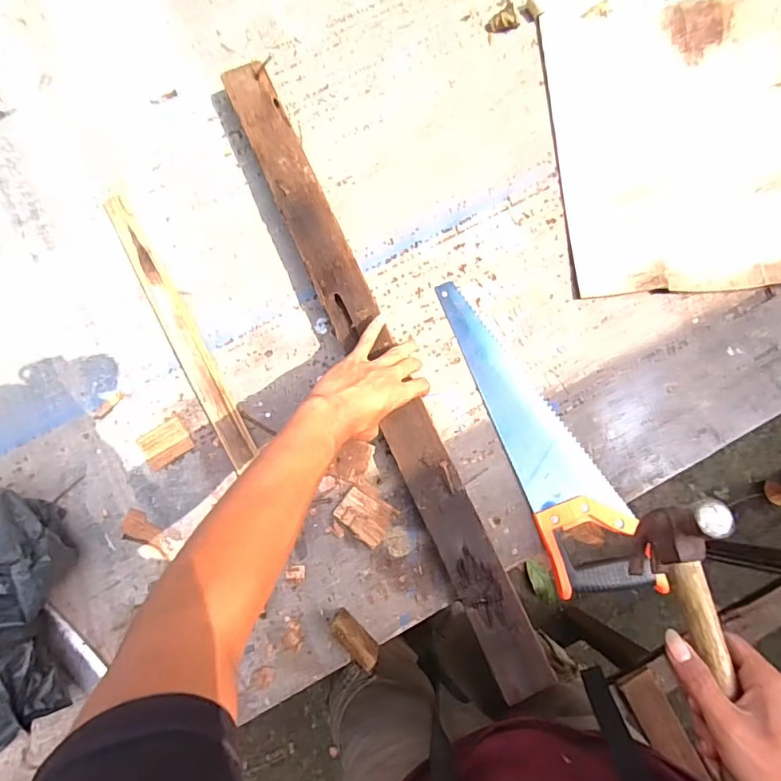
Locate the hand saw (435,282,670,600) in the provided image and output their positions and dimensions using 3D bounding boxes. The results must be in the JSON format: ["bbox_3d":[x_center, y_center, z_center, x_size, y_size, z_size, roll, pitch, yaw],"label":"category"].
[{"bbox_3d":[0.184,0.041,0.610,0.106,0.034,0.407,-20,80,-3],"label":"hand saw"}]

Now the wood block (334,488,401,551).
[{"bbox_3d":[-0.031,0.151,0.605,0.064,0.004,0.049,34,82,6],"label":"wood block"}]

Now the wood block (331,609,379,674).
[{"bbox_3d":[-0.039,0.272,0.553,0.061,0.064,0.017,44,83,7],"label":"wood block"}]

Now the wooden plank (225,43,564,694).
[{"bbox_3d":[-0.022,-0.040,0.614,0.075,0.054,0.818,-24,80,-4],"label":"wooden plank"}]

